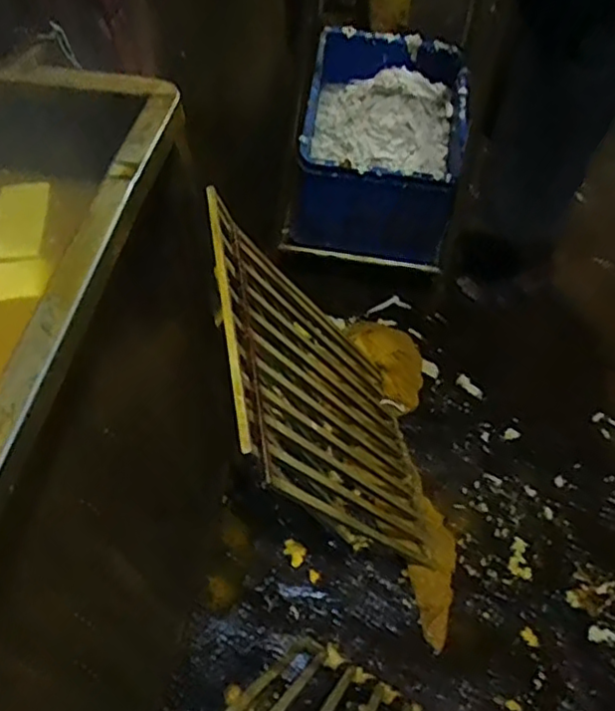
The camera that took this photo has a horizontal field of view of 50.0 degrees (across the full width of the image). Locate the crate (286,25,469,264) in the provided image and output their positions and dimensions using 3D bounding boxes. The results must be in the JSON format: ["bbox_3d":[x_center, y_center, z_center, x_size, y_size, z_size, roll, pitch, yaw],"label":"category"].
[{"bbox_3d":[0.177,-0.514,1.608,0.363,0.276,0.449,8,56,6],"label":"crate"}]

